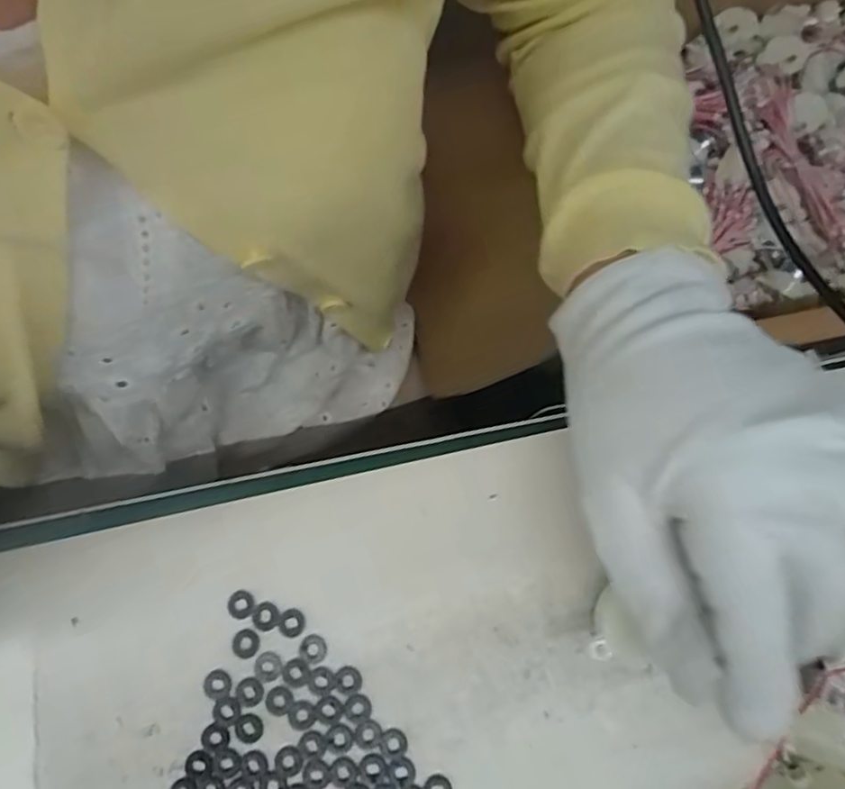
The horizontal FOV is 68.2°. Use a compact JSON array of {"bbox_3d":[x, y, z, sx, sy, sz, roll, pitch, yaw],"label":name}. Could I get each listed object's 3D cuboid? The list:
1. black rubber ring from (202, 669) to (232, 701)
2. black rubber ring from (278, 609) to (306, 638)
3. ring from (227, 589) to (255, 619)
[{"bbox_3d":[-0.078,0.111,0.237,0.011,0.004,0.011,0,78,0],"label":"black rubber ring"},{"bbox_3d":[-0.051,0.089,0.242,0.011,0.004,0.010,0,78,0],"label":"black rubber ring"},{"bbox_3d":[-0.072,0.082,0.244,0.010,0.004,0.010,-23,78,-5],"label":"ring"}]

